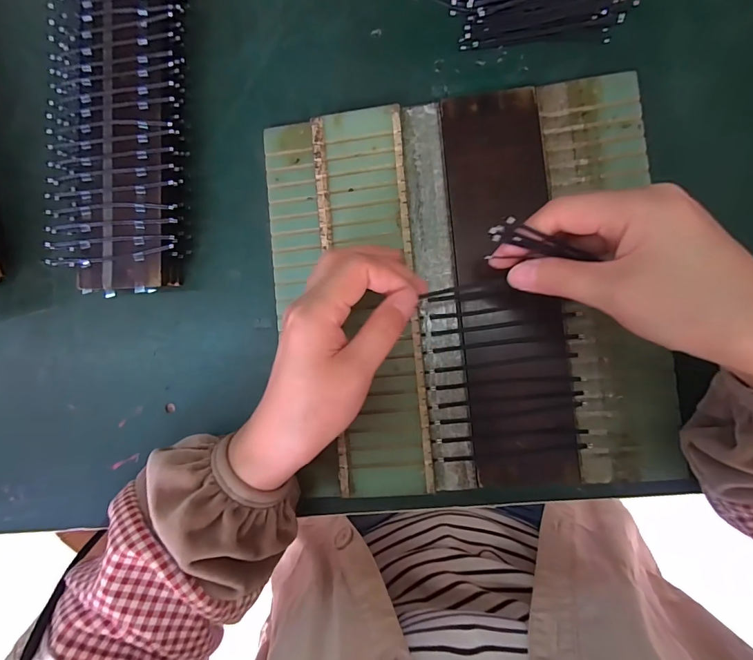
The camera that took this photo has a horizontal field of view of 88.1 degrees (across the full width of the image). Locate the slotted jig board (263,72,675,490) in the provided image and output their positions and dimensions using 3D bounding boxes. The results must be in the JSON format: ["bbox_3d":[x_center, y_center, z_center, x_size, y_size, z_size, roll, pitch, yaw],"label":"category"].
[{"bbox_3d":[0.057,-0.027,0.266,0.253,0.008,0.266,-6,87,6],"label":"slotted jig board"}]

